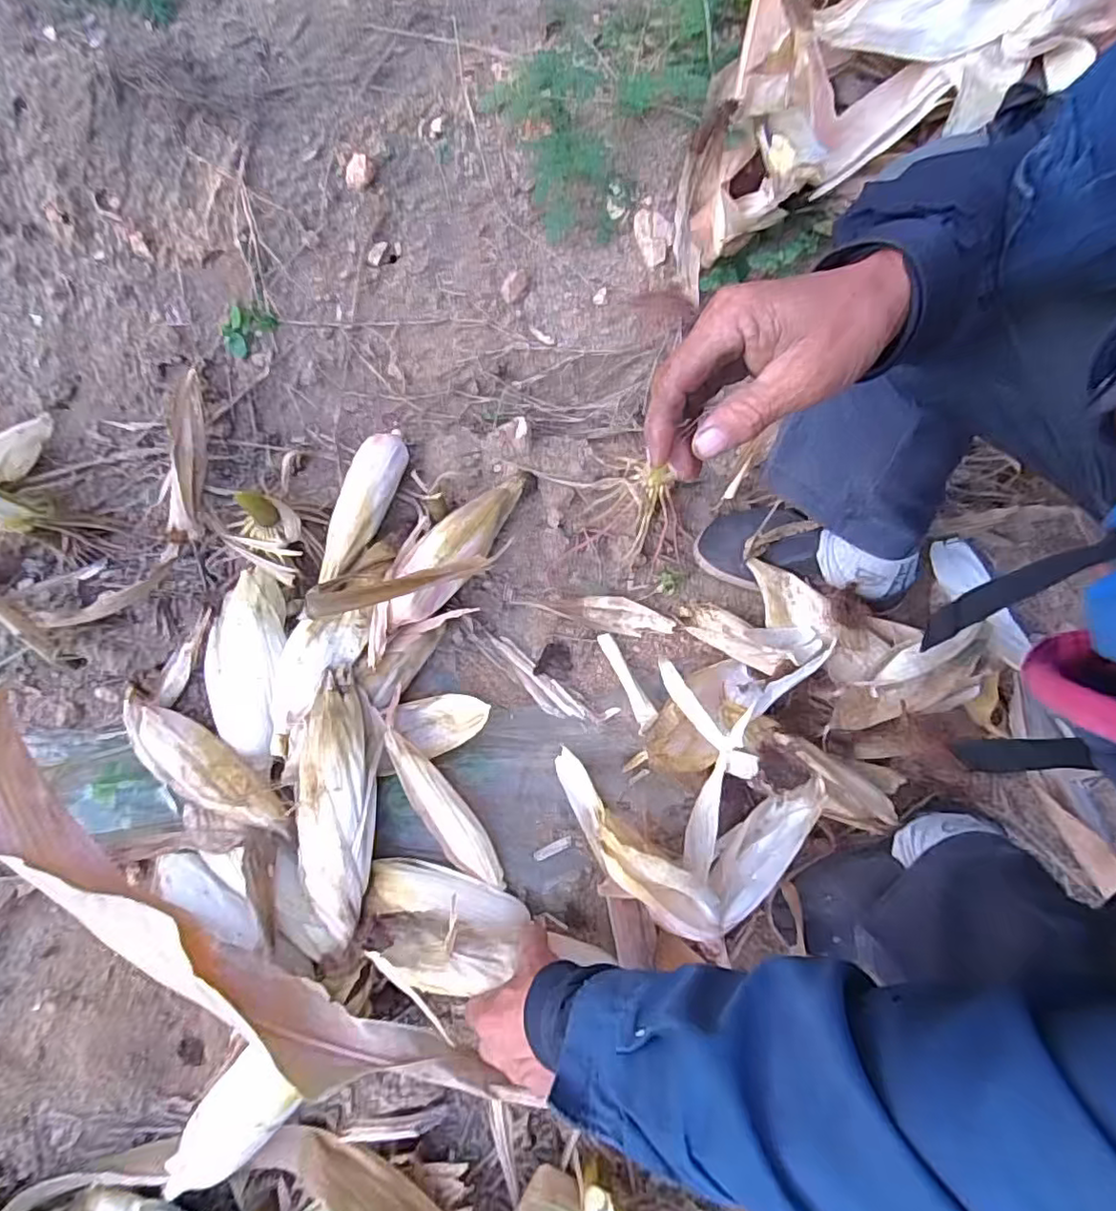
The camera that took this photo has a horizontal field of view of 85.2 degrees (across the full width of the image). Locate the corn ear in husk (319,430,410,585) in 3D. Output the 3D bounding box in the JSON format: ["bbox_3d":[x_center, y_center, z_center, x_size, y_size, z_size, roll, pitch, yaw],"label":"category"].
[{"bbox_3d":[-0.226,-0.121,0.724,0.060,0.056,0.215,12,74,1],"label":"corn ear in husk"}]

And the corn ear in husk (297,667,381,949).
[{"bbox_3d":[-0.220,0.192,0.605,0.068,0.046,0.251,-3,74,-3],"label":"corn ear in husk"}]

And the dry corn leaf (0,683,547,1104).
[{"bbox_3d":[-0.330,0.288,0.573,0.613,0.088,0.103,26,74,12],"label":"dry corn leaf"}]

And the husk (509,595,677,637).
[{"bbox_3d":[0.046,0.004,0.721,0.186,0.037,0.040,10,74,1],"label":"husk"}]

